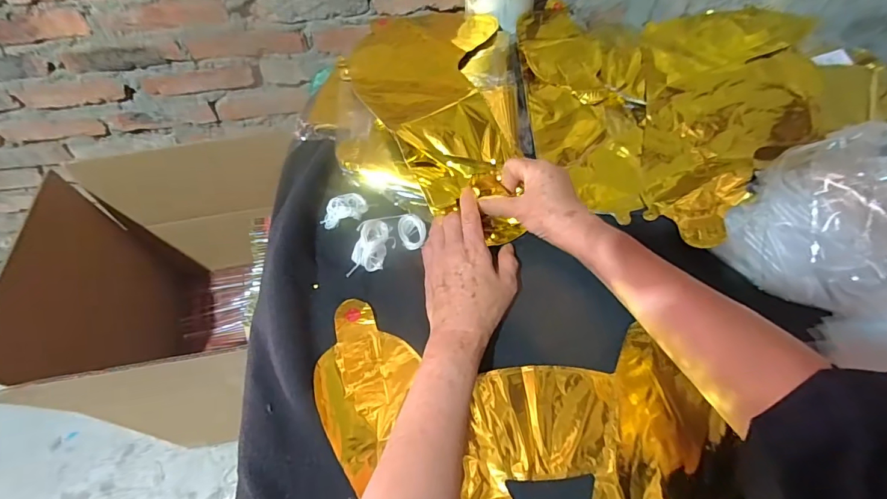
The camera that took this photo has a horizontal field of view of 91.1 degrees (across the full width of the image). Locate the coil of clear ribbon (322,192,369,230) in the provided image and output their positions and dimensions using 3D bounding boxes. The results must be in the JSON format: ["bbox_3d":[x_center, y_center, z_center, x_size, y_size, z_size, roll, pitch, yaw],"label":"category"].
[{"bbox_3d":[-0.118,-0.048,0.512,0.055,0.014,0.033,-23,57,-13],"label":"coil of clear ribbon"}]

